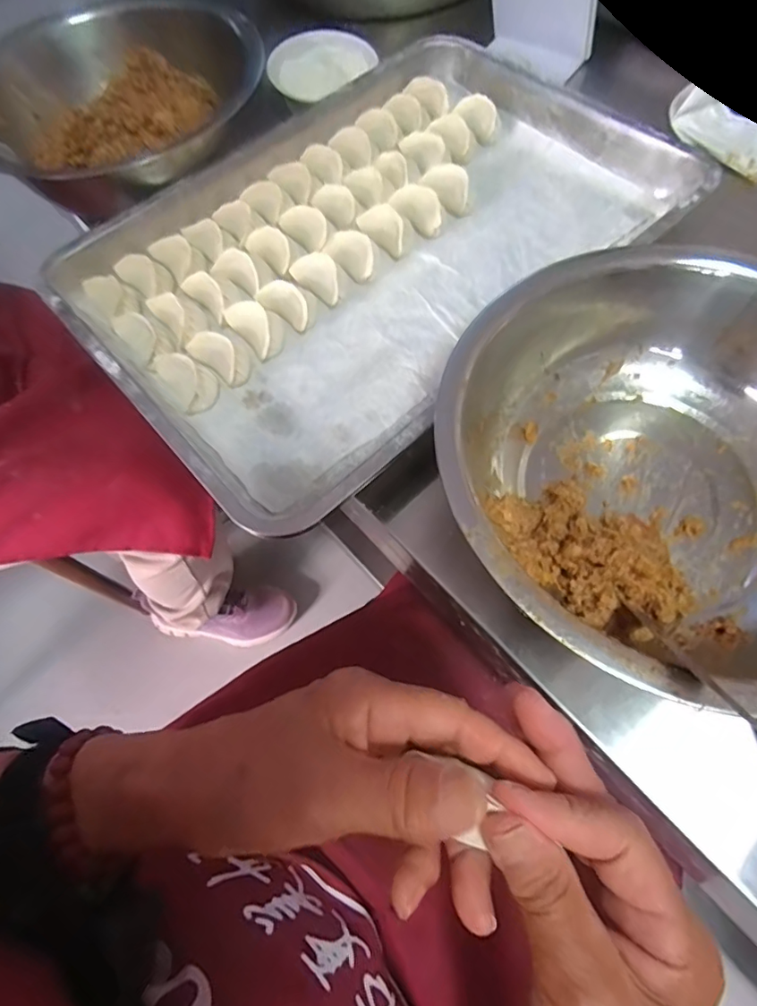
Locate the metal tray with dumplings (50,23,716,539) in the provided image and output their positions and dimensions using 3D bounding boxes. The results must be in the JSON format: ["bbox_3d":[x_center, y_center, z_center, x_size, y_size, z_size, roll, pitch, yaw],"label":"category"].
[{"bbox_3d":[0.000,-0.222,0.436,0.478,0.054,0.336,-41,70,-14],"label":"metal tray with dumplings"}]

